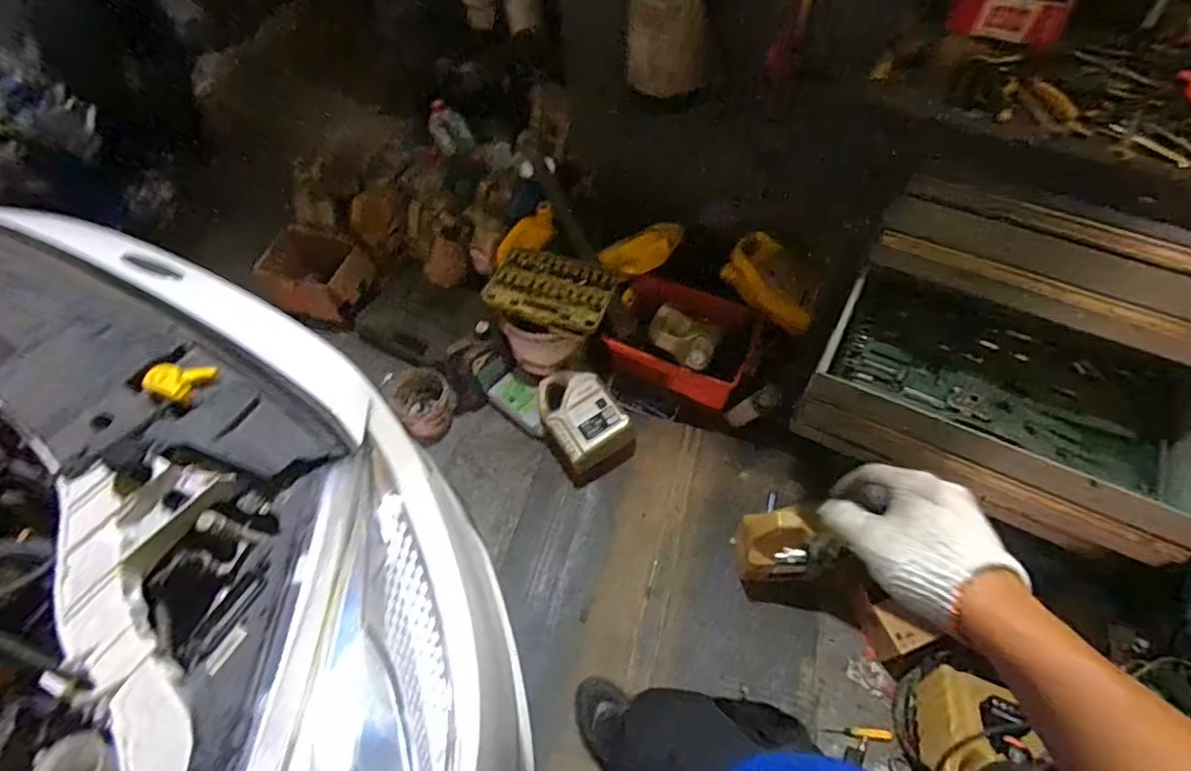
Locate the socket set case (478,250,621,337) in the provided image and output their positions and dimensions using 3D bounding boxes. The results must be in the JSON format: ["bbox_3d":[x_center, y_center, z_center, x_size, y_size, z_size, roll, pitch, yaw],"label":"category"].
[{"bbox_3d":[-0.117,-0.251,1.559,0.335,0.053,0.214,17,58,12],"label":"socket set case"}]

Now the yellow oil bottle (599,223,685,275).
[{"bbox_3d":[0.125,-0.385,1.677,0.246,0.069,0.126,-21,88,22],"label":"yellow oil bottle"}]

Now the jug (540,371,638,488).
[{"bbox_3d":[-0.044,0.090,1.578,0.206,0.139,0.295,-33,61,-19],"label":"jug"}]

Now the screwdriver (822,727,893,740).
[{"bbox_3d":[0.548,0.726,1.231,0.139,0.016,0.020,5,56,5],"label":"screwdriver"}]

